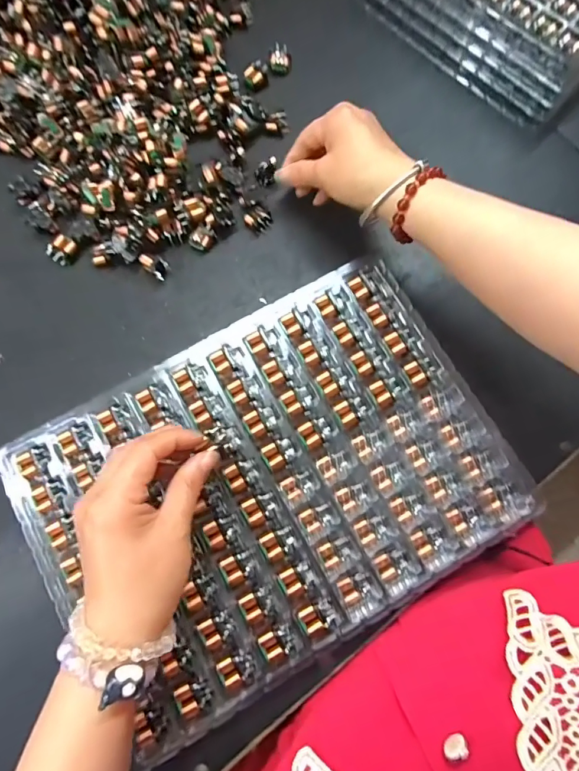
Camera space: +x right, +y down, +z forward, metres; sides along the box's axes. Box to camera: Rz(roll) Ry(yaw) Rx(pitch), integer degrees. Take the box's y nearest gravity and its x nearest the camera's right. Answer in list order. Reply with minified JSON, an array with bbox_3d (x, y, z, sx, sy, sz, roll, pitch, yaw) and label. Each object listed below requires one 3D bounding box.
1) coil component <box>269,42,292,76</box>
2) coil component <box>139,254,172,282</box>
[{"bbox_3d":[-0.009,-0.327,0.425,0.021,0.018,0.020,-2,78,-2],"label":"coil component"},{"bbox_3d":[-0.118,-0.103,0.369,0.020,0.022,0.018,18,78,2],"label":"coil component"}]

